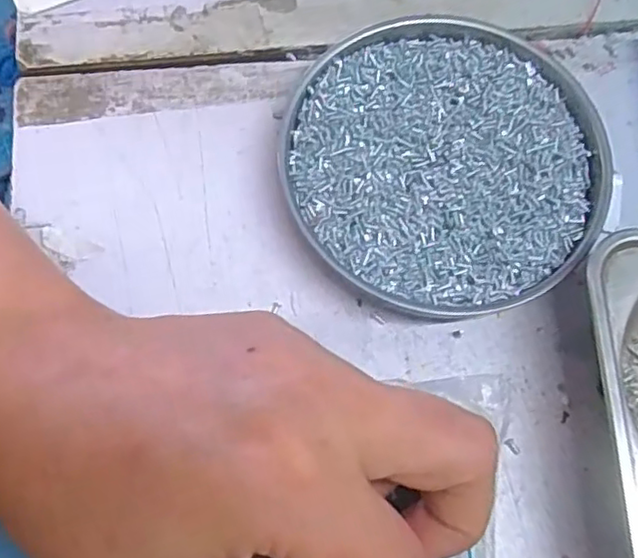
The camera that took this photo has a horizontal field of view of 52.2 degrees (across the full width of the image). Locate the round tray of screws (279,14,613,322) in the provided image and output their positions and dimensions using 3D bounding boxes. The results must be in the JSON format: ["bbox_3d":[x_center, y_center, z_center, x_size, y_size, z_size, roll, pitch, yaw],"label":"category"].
[{"bbox_3d":[0.055,-0.051,0.284,0.132,0.018,0.133,0,71,-1],"label":"round tray of screws"}]

